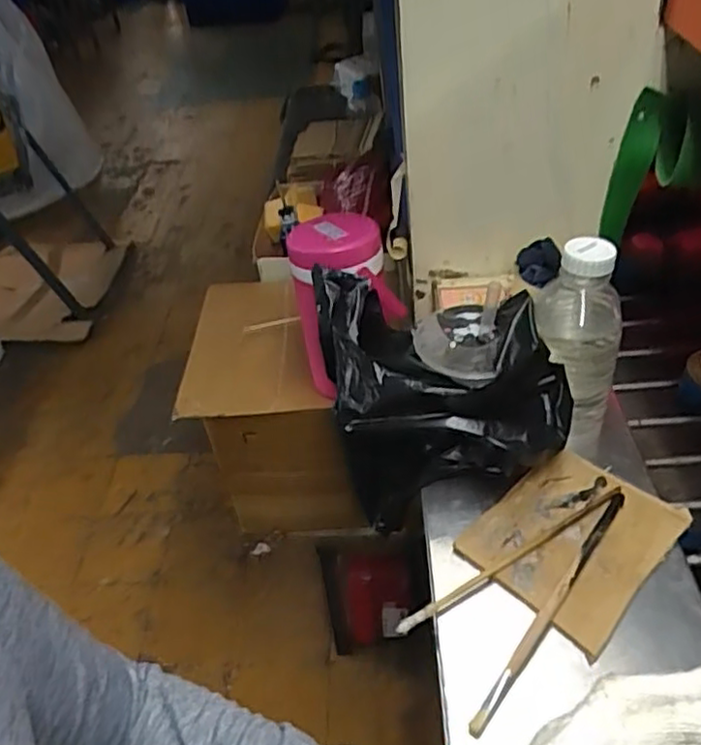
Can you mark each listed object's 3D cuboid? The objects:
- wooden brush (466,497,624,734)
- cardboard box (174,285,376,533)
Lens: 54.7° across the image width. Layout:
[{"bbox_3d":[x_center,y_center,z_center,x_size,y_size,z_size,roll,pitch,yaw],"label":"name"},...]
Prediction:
[{"bbox_3d":[0.177,0.199,0.590,0.013,0.010,0.268,25,50,31],"label":"wooden brush"},{"bbox_3d":[-0.112,0.056,1.132,0.244,0.304,0.319,-4,41,3],"label":"cardboard box"}]

